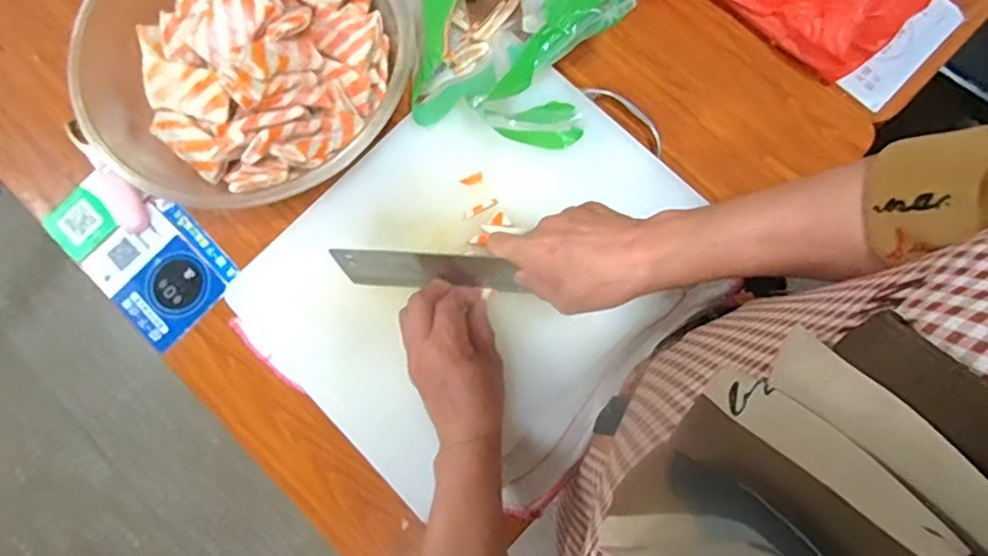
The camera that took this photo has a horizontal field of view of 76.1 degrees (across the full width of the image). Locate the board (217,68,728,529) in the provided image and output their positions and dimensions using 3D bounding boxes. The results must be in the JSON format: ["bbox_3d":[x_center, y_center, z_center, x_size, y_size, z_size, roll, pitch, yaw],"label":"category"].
[{"bbox_3d":[-0.002,-0.008,0.554,0.313,0.024,0.375,43,88,7],"label":"board"}]

